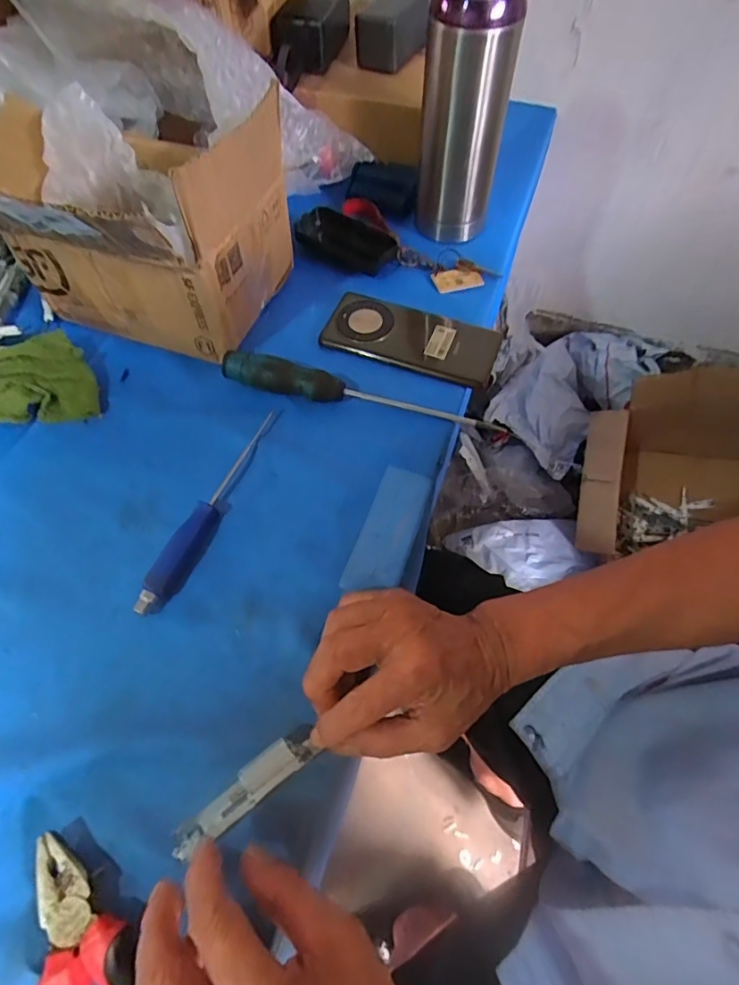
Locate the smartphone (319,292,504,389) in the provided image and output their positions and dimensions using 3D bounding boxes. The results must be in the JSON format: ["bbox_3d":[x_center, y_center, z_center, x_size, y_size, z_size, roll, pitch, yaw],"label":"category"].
[{"bbox_3d":[0.040,-0.152,0.492,0.164,0.010,0.076,20,63,10],"label":"smartphone"}]

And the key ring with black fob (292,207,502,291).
[{"bbox_3d":[0.024,-0.257,0.544,0.209,0.020,0.061,19,63,10],"label":"key ring with black fob"}]

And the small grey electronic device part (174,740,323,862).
[{"bbox_3d":[-0.074,0.178,0.306,0.089,0.024,0.021,-37,67,-7],"label":"small grey electronic device part"}]

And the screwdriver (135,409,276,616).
[{"bbox_3d":[-0.121,0.010,0.397,0.020,0.017,0.181,20,63,10],"label":"screwdriver"}]

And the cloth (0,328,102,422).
[{"bbox_3d":[-0.309,-0.103,0.456,0.121,0.038,0.088,-13,62,-7],"label":"cloth"}]

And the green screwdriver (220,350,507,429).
[{"bbox_3d":[-0.011,-0.085,0.444,0.241,0.029,0.026,14,63,8],"label":"green screwdriver"}]

